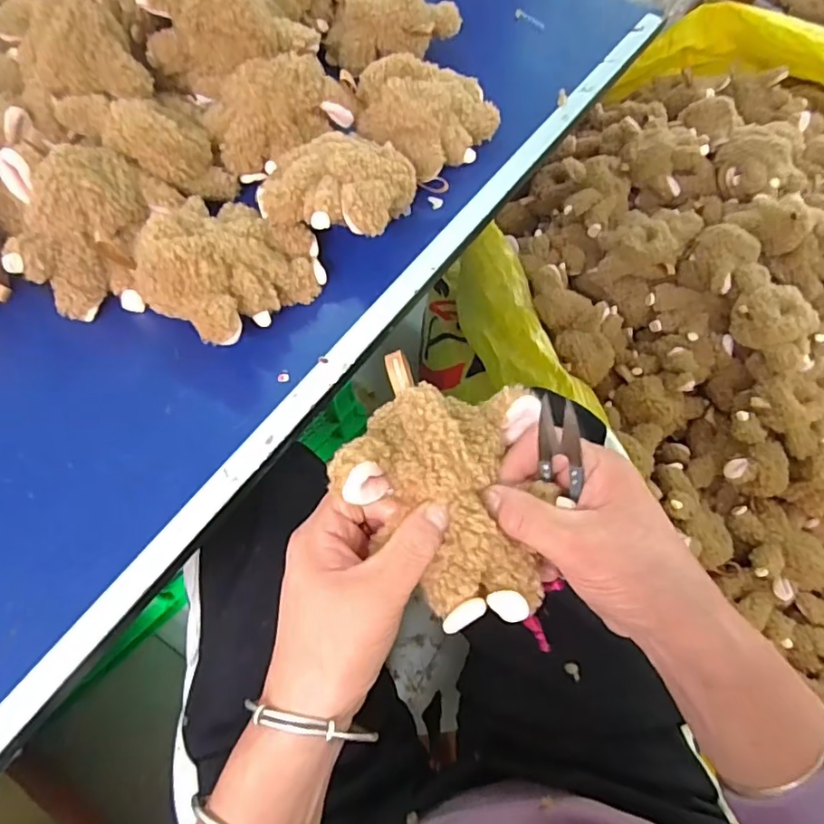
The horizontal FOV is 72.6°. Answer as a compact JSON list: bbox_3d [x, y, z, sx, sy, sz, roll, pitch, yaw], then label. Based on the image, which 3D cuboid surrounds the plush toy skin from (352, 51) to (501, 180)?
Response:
[{"bbox_3d":[0.012,-0.263,0.478,0.114,0.049,0.105,0,64,0],"label":"plush toy skin"}]

